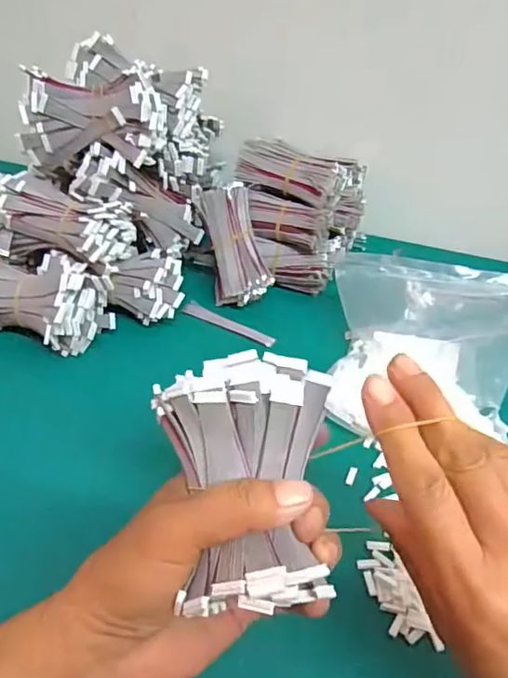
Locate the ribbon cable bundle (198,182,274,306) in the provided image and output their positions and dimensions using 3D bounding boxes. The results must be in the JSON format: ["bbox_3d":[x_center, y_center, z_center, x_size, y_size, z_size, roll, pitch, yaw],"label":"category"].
[{"bbox_3d":[-0.017,-0.082,0.475,0.042,0.099,0.035,-12,5,-17],"label":"ribbon cable bundle"}]

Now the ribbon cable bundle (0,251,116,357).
[{"bbox_3d":[-0.177,-0.030,0.425,0.115,0.062,0.067,18,45,13],"label":"ribbon cable bundle"}]

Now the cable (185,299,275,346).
[{"bbox_3d":[-0.021,-0.012,0.471,0.085,0.007,0.015,21,46,17],"label":"cable"}]

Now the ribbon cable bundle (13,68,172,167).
[{"bbox_3d":[-0.123,-0.166,0.417,0.102,0.058,0.044,6,43,1],"label":"ribbon cable bundle"}]

